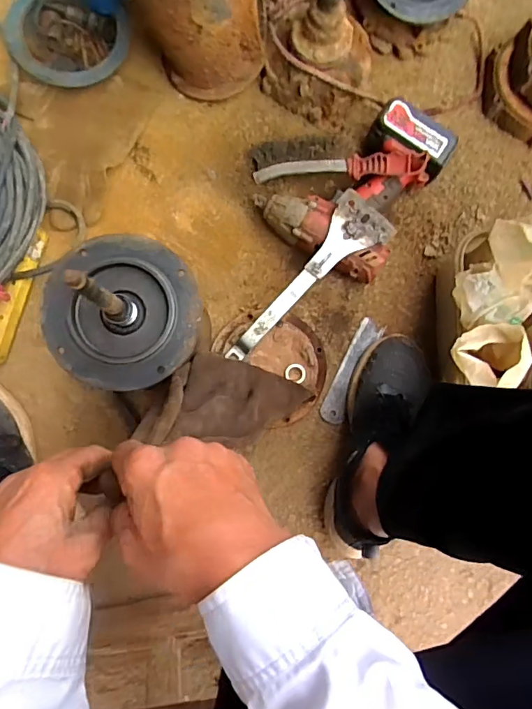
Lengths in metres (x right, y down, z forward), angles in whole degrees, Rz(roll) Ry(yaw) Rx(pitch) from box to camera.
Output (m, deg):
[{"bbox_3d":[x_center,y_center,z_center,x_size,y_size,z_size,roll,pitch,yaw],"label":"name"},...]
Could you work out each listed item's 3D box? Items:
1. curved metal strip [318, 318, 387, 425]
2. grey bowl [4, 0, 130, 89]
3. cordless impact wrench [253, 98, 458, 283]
[{"bbox_3d":[0.119,0.023,0.701,0.034,0.008,0.153,25,83,6],"label":"curved metal strip"},{"bbox_3d":[-0.270,-0.429,0.688,0.154,0.041,0.138,25,82,-1],"label":"grey bowl"},{"bbox_3d":[0.120,-0.234,0.689,0.188,0.083,0.237,34,85,1],"label":"cordless impact wrench"}]

